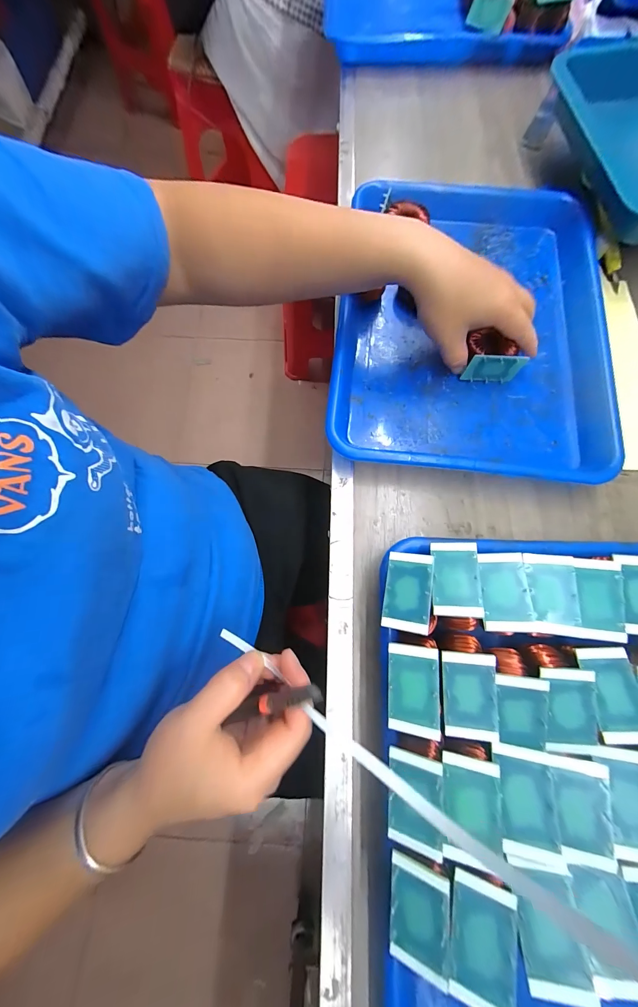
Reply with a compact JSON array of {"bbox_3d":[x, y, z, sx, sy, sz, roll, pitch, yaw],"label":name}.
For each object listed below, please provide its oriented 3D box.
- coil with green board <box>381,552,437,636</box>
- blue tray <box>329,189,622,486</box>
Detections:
[{"bbox_3d":[0.062,0.061,0.218,0.030,0.017,0.050,1,68,29],"label":"coil with green board"},{"bbox_3d":[0.149,-0.179,0.315,0.253,0.033,0.324,7,75,3],"label":"blue tray"}]

